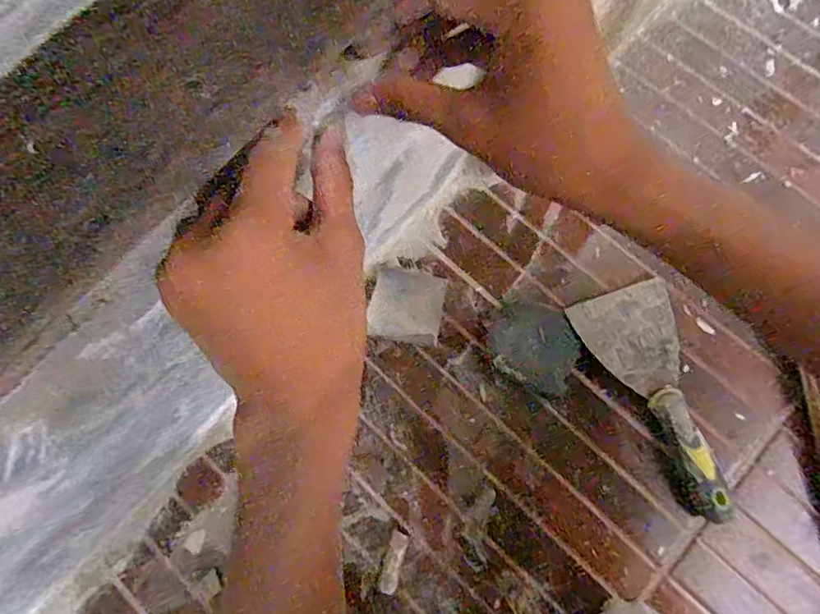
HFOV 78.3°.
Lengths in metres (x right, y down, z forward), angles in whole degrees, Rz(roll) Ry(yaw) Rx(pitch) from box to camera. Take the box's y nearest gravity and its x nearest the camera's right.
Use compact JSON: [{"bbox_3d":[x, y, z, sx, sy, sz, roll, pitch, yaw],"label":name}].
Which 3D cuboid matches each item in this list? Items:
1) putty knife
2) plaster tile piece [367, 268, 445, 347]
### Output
[{"bbox_3d":[0.213,0.077,0.425,0.086,0.023,0.196,-19,78,-3],"label":"putty knife"},{"bbox_3d":[-0.002,-0.001,0.455,0.065,0.008,0.065,13,78,4],"label":"plaster tile piece"}]

